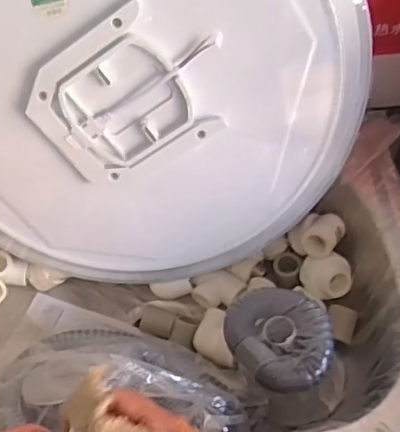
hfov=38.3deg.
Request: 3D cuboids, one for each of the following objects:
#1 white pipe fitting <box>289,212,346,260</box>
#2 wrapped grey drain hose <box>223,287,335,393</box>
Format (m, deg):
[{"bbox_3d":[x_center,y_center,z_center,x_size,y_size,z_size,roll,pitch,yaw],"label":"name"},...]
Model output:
[{"bbox_3d":[0.132,0.021,0.655,0.057,0.053,0.055,-2,51,2],"label":"white pipe fitting"},{"bbox_3d":[0.073,0.114,0.552,0.105,0.031,0.093,15,53,15],"label":"wrapped grey drain hose"}]

